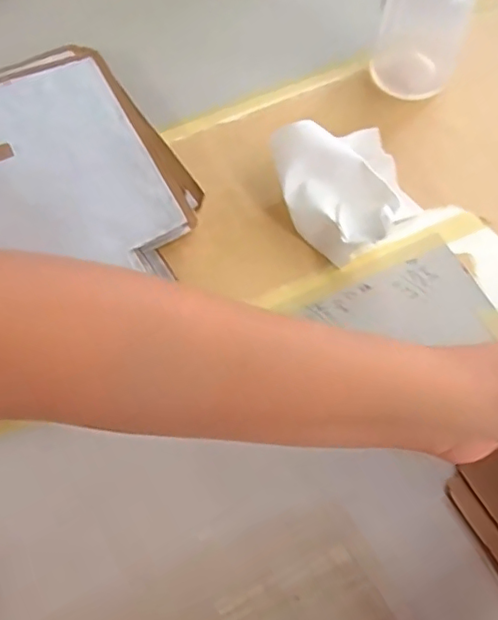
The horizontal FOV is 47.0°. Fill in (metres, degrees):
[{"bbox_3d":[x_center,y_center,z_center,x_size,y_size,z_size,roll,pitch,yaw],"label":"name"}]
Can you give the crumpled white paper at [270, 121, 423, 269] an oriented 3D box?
[{"bbox_3d":[0.073,-0.090,0.407,0.090,0.049,0.095,-25,68,-10],"label":"crumpled white paper"}]

